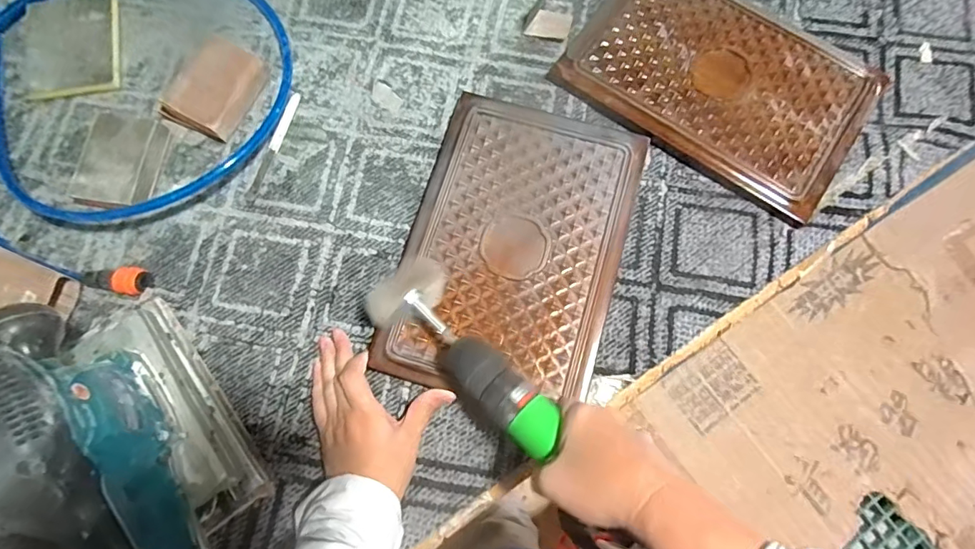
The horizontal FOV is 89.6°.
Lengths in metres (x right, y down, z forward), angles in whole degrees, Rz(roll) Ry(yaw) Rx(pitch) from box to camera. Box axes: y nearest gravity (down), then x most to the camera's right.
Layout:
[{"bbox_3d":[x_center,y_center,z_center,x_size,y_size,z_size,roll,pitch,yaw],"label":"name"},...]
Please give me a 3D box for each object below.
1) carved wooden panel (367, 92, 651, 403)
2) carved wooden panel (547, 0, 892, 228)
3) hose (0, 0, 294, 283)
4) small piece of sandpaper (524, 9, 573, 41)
[{"bbox_3d":[0.027,-0.029,0.494,0.204,0.030,0.301,16,77,4],"label":"carved wooden panel"},{"bbox_3d":[0.257,-0.222,0.546,0.308,0.022,0.216,33,79,7],"label":"carved wooden panel"},{"bbox_3d":[-0.419,-0.207,0.530,0.393,0.044,0.381,0,77,0],"label":"hose"},{"bbox_3d":[0.072,-0.291,0.568,0.049,0.006,0.037,11,77,3],"label":"small piece of sandpaper"}]

